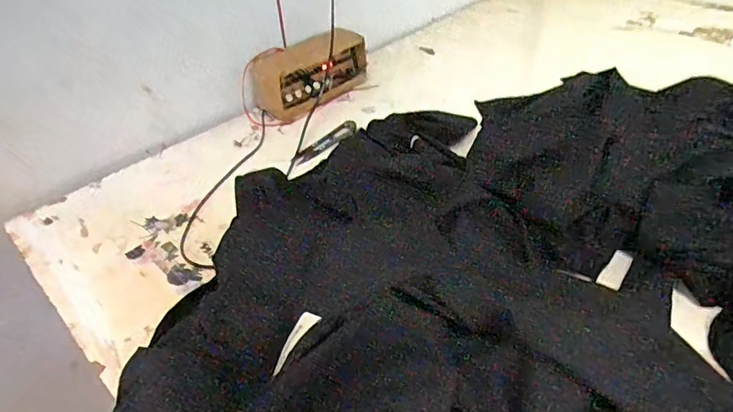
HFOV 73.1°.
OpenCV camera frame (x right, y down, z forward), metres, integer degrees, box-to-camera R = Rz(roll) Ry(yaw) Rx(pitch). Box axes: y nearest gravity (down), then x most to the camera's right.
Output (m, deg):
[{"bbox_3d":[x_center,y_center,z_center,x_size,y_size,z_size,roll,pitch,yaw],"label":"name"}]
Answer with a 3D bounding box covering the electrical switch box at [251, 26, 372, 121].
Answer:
[{"bbox_3d":[-0.079,-0.213,0.777,0.189,0.084,0.065,-34,48,-30],"label":"electrical switch box"}]

